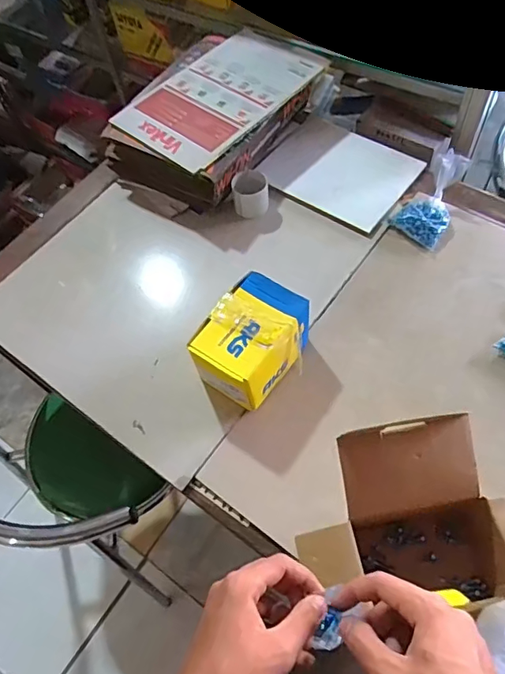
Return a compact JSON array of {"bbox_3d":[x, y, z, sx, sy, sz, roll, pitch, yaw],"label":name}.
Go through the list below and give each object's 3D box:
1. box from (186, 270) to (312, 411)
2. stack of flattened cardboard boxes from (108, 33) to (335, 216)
[{"bbox_3d":[0.000,0.009,0.671,0.104,0.102,0.144,31,69,21],"label":"box"},{"bbox_3d":[-0.065,-0.405,0.915,0.250,0.120,0.381,30,69,20],"label":"stack of flattened cardboard boxes"}]

